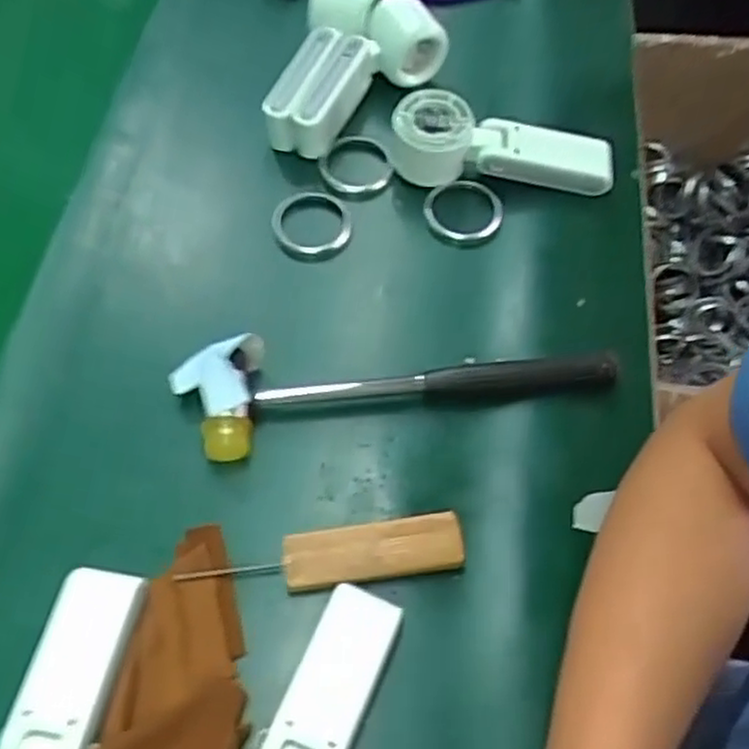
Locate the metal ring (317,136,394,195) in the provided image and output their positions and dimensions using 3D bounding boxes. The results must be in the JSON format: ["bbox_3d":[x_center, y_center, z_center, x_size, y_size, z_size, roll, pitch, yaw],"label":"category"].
[{"bbox_3d":[-0.015,-0.168,0.605,0.058,0.015,0.058,0,60,0],"label":"metal ring"}]

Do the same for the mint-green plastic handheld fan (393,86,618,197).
[{"bbox_3d":[0.099,-0.177,0.585,0.168,0.052,0.053,1,60,1],"label":"mint-green plastic handheld fan"}]

